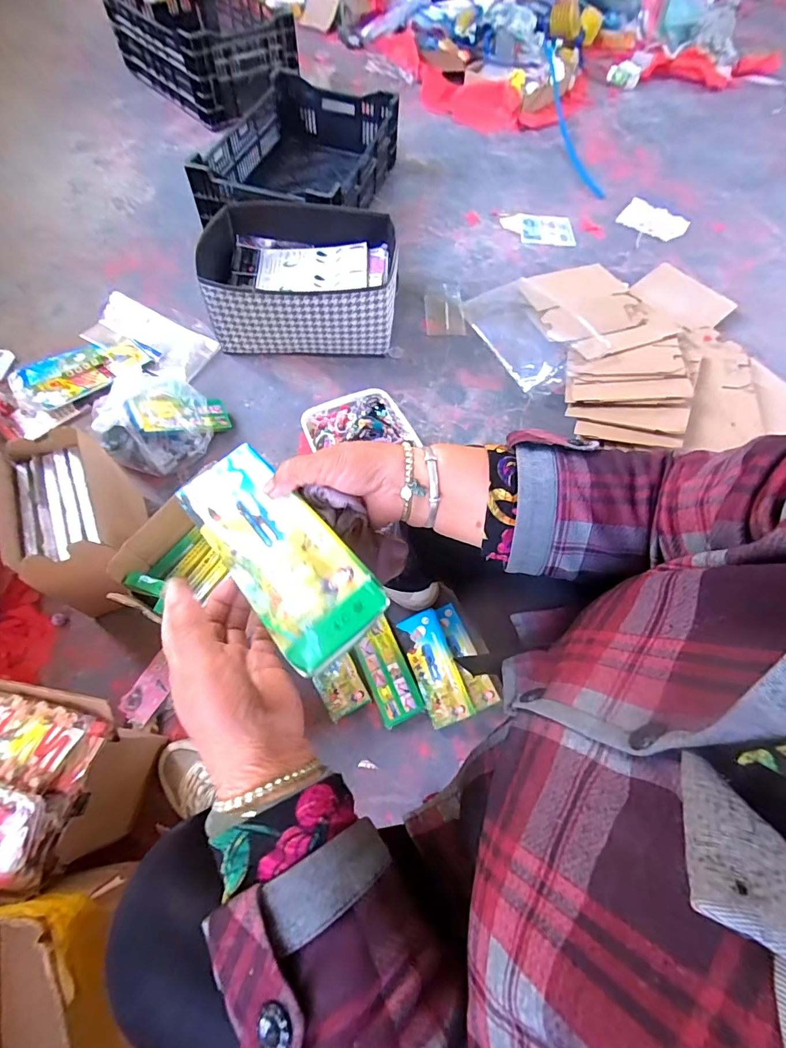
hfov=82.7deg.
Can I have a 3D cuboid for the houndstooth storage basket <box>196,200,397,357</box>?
[{"bbox_3d":[-0.216,-0.604,1.104,0.445,0.181,0.379,-1,62,-3],"label":"houndstooth storage basket"}]

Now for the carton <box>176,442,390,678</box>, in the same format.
[{"bbox_3d":[-0.088,0.011,0.320,0.071,0.021,0.199,-37,54,-19],"label":"carton"}]

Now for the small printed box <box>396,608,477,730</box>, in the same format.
[{"bbox_3d":[0.068,0.238,0.749,0.072,0.011,0.180,-28,64,11],"label":"small printed box"}]

